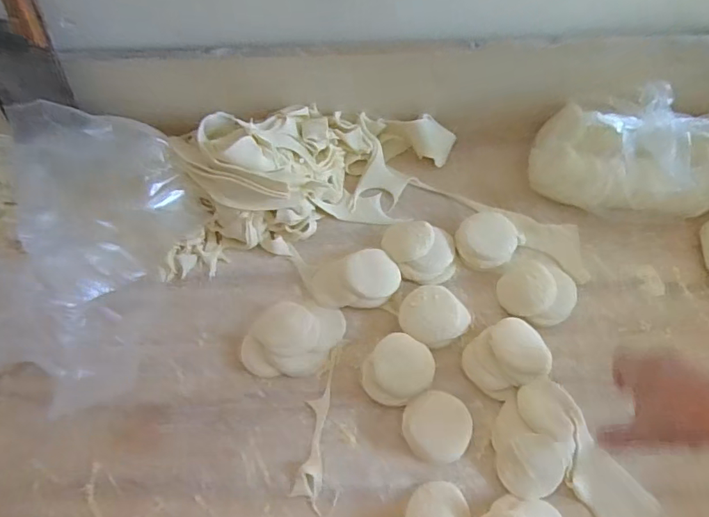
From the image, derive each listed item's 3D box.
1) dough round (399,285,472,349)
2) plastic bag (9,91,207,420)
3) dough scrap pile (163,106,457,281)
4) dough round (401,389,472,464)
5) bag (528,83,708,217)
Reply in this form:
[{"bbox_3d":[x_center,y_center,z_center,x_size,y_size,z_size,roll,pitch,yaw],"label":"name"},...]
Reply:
[{"bbox_3d":[0.080,0.062,0.520,0.060,0.029,0.064,-1,66,1],"label":"dough round"},{"bbox_3d":[-0.259,-0.005,0.480,0.128,0.170,0.269,15,67,8],"label":"plastic bag"},{"bbox_3d":[-0.049,-0.095,0.560,0.321,0.093,0.167,-6,66,-1],"label":"dough scrap pile"},{"bbox_3d":[0.079,0.160,0.479,0.063,0.012,0.063,0,81,-3],"label":"dough round"},{"bbox_3d":[0.308,-0.111,0.550,0.206,0.105,0.113,19,68,10],"label":"bag"}]

